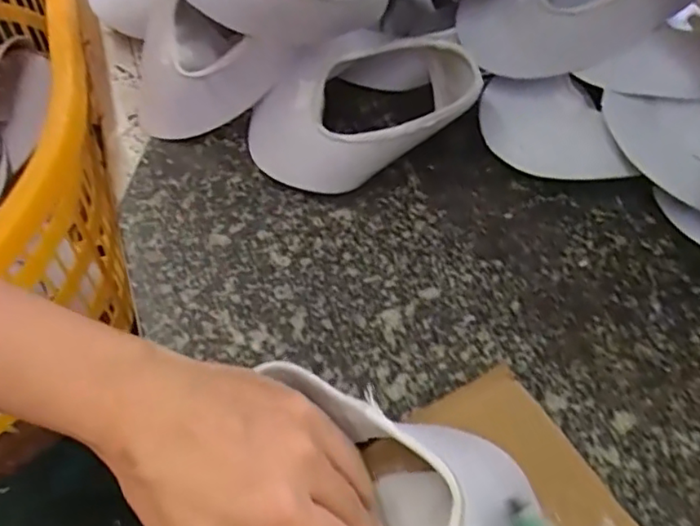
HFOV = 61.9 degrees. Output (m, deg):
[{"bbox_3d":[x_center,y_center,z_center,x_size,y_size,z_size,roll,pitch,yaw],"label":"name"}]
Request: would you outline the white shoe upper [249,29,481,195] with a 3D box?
[{"bbox_3d":[0.005,-0.108,0.411,0.156,0.061,0.093,-14,56,-8],"label":"white shoe upper"}]

